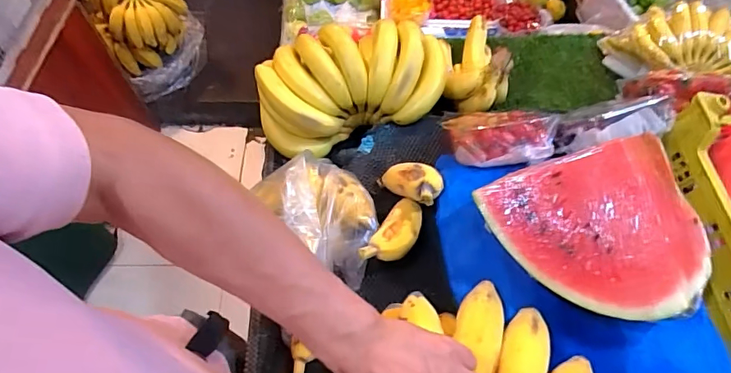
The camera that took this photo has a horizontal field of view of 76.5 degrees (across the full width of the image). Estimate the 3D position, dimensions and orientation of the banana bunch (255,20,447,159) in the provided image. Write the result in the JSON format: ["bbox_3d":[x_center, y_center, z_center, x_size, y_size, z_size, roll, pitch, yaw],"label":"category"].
[{"bbox_3d":[-0.024,-0.152,0.706,0.278,0.114,0.151,-11,61,-5],"label":"banana bunch"}]

